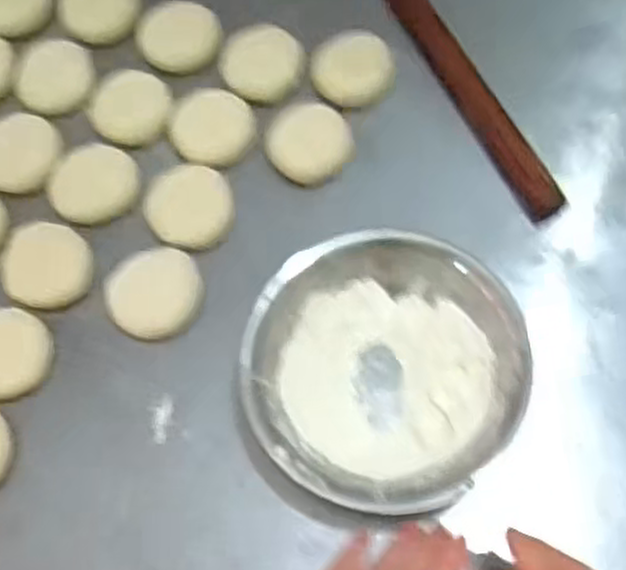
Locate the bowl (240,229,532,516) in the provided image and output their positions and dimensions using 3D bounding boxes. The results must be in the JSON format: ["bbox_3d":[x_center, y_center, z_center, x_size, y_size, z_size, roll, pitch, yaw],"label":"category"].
[{"bbox_3d":[0.051,0.061,0.557,0.185,0.048,0.189,-1,66,2],"label":"bowl"}]

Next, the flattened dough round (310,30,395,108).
[{"bbox_3d":[0.033,-0.180,0.669,0.068,0.021,0.068,-1,67,3],"label":"flattened dough round"}]

